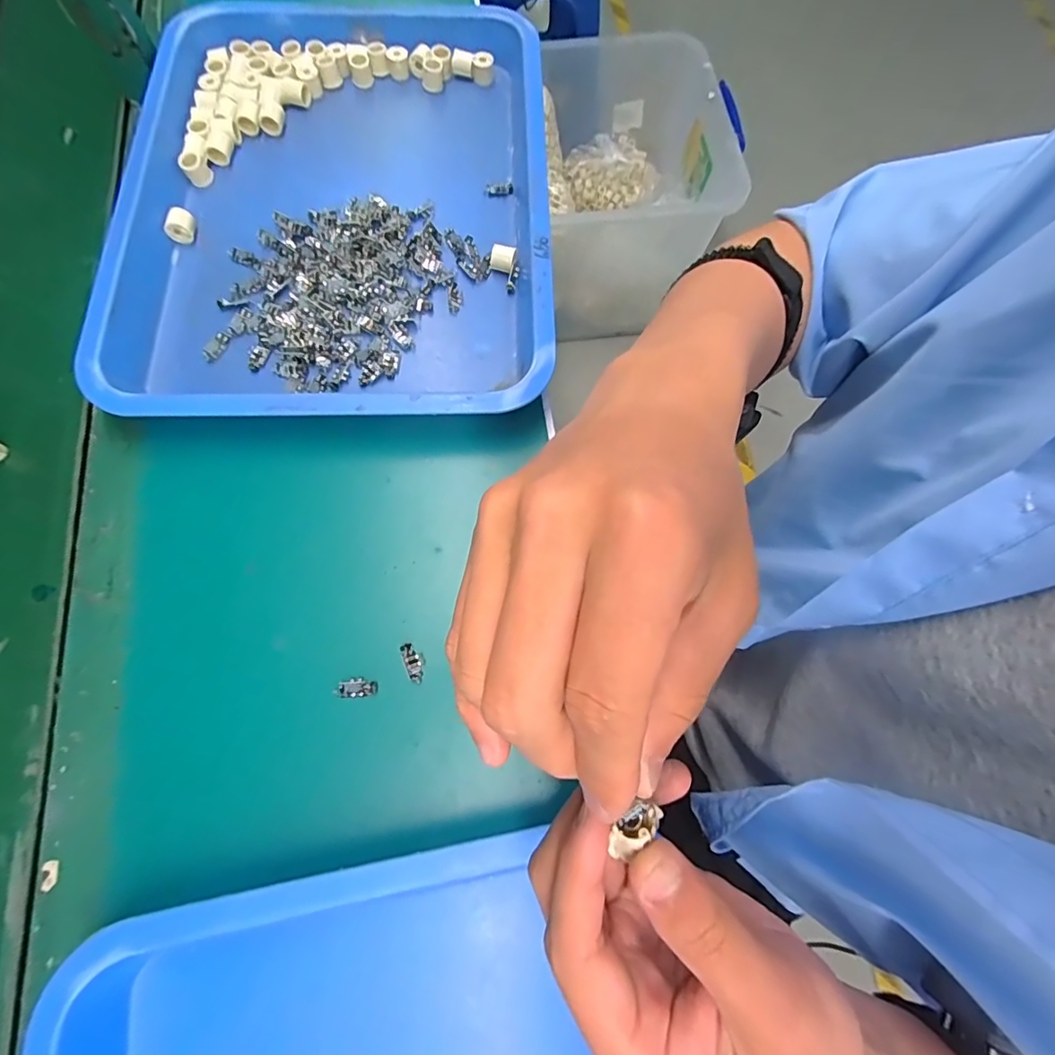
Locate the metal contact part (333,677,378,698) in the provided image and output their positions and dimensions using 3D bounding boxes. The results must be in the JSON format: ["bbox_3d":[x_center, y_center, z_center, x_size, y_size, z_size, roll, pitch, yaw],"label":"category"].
[{"bbox_3d":[-0.113,0.106,0.334,0.028,0.005,0.012,-3,72,-2],"label":"metal contact part"}]

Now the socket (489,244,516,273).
[{"bbox_3d":[-0.021,-0.224,0.425,0.021,0.016,0.017,7,72,1],"label":"socket"}]

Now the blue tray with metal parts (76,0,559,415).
[{"bbox_3d":[-0.159,-0.285,0.435,0.349,0.043,0.445,-2,72,-2],"label":"blue tray with metal parts"}]

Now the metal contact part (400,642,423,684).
[{"bbox_3d":[-0.077,0.091,0.340,0.010,0.005,0.027,-22,74,-8],"label":"metal contact part"}]

